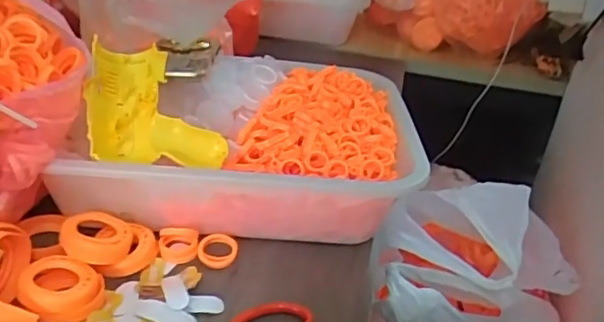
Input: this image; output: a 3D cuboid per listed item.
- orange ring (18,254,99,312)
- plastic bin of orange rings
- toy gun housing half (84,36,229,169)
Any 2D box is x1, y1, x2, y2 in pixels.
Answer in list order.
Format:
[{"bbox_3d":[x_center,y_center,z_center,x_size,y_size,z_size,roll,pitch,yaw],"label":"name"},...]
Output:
[{"bbox_3d":[-0.187,0.097,0.452,0.056,0.025,0.054,5,29,-3],"label":"orange ring"},{"bbox_3d":[-0.051,-0.017,0.610,0.321,0.106,0.251,5,29,-3],"label":"plastic bin of orange rings"},{"bbox_3d":[-0.139,-0.052,0.553,0.123,0.047,0.123,-1,61,-22],"label":"toy gun housing half"}]

